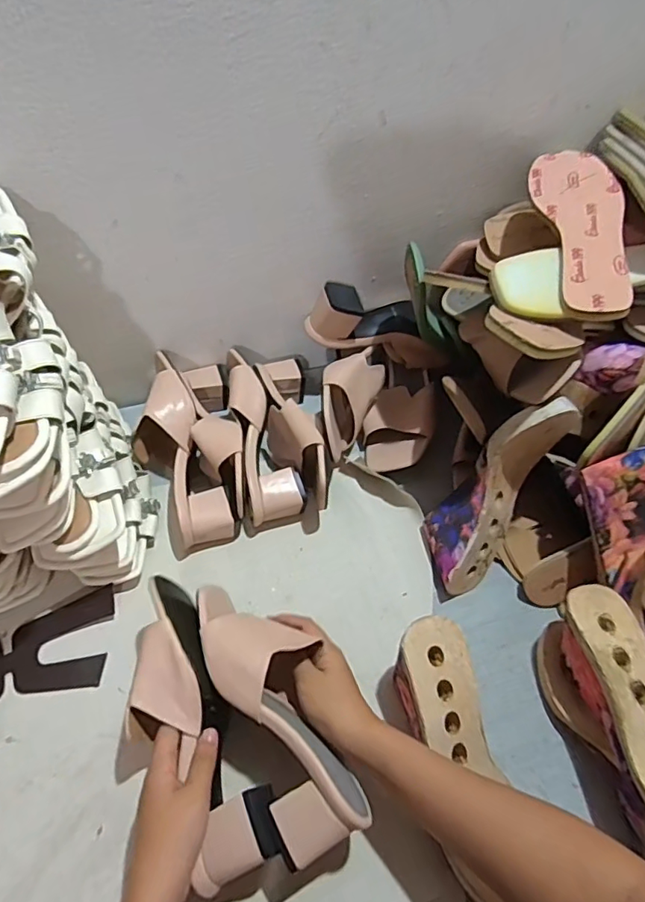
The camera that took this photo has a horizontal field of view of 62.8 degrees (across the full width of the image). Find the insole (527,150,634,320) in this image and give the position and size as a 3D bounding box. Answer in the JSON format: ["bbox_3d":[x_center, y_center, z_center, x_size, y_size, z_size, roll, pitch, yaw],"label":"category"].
[{"bbox_3d":[0.261,-0.225,0.525,0.077,0.007,0.233,-7,60,12],"label":"insole"}]

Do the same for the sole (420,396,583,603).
[{"bbox_3d":[0.182,0.046,0.572,0.085,0.241,0.071,34,18,18],"label":"sole"}]

